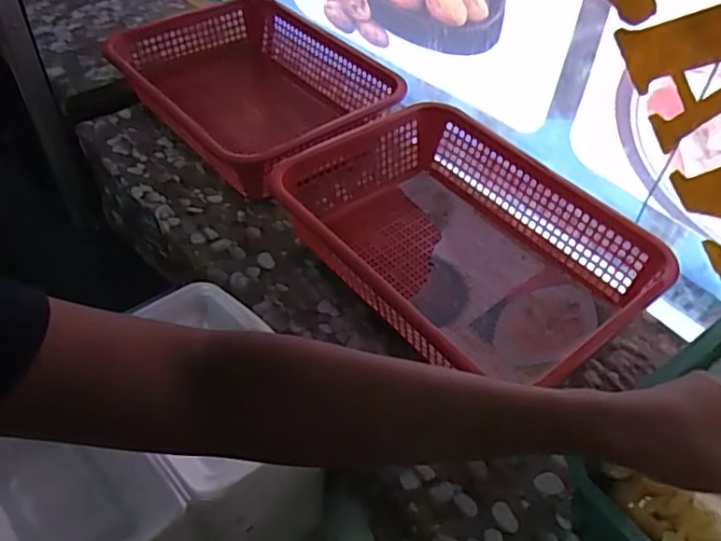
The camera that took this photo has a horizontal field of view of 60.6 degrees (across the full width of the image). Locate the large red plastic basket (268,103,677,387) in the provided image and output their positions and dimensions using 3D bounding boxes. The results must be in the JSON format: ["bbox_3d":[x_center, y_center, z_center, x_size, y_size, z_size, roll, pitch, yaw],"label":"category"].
[{"bbox_3d":[0.098,-0.032,0.631,0.254,0.088,0.345,-33,59,-26],"label":"large red plastic basket"}]

